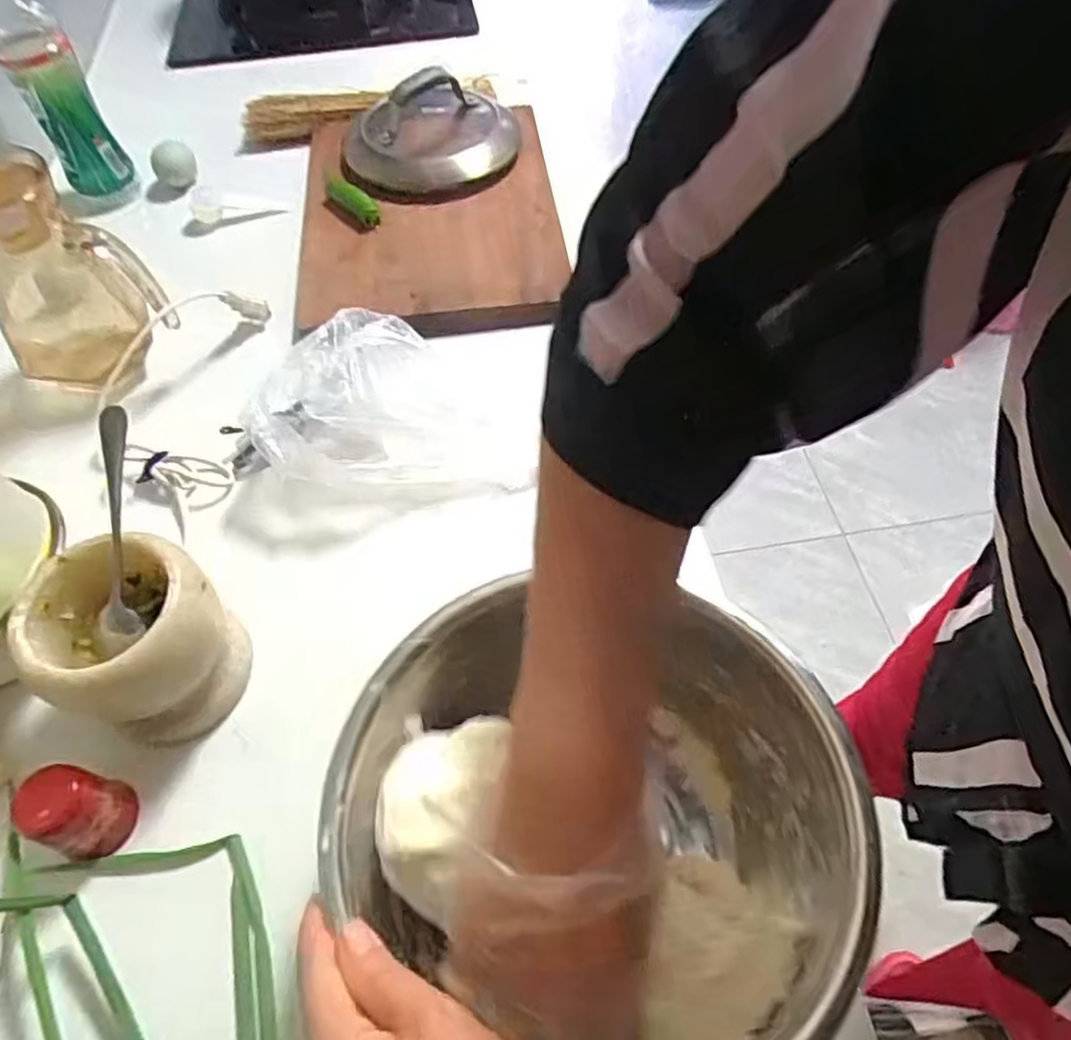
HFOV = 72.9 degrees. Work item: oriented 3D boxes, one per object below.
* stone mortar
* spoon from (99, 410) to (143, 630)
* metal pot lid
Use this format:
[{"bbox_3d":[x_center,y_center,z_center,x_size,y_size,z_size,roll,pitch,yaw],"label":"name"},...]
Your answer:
[{"bbox_3d":[-0.240,0.076,0.450,0.093,0.105,0.091,-37,63,-20],"label":"stone mortar"},{"bbox_3d":[-0.252,0.001,0.438,0.022,0.022,0.134,-6,83,-2],"label":"spoon"},{"bbox_3d":[-0.112,-0.437,0.787,0.176,0.081,0.166,-1,56,1],"label":"metal pot lid"}]

